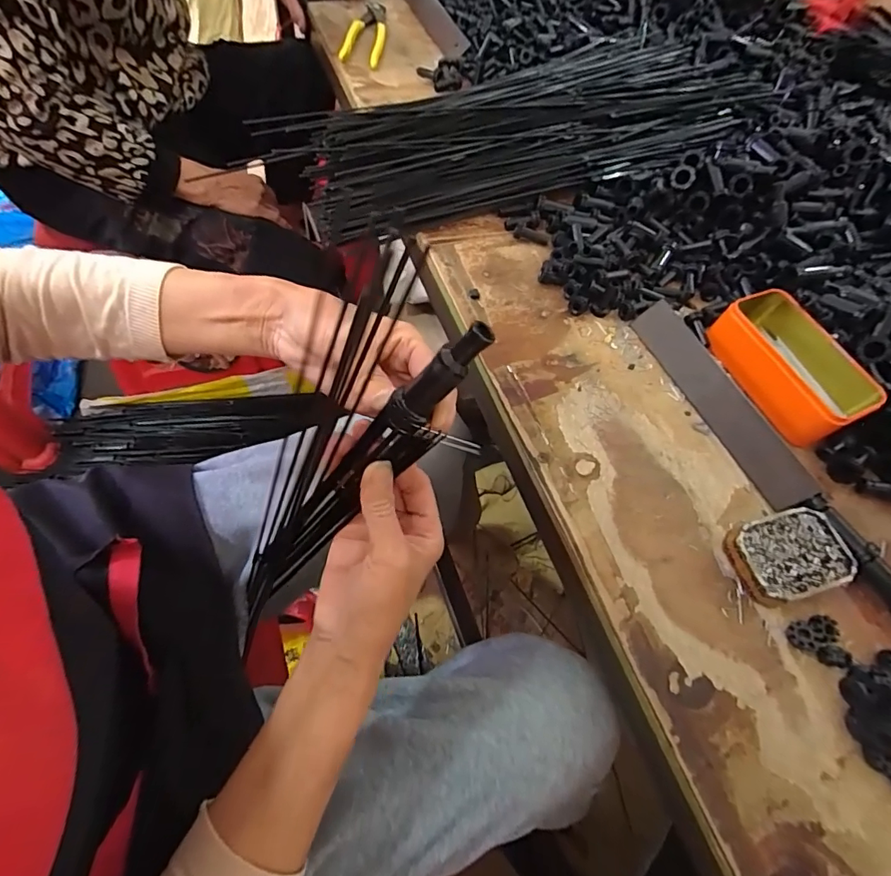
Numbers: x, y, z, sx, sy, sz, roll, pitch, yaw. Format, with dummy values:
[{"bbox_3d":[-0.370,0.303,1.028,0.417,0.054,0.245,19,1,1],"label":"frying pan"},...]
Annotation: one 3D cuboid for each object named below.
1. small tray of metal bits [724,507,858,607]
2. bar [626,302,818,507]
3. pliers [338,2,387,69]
[{"bbox_3d":[0.270,0.090,0.372,0.091,0.018,0.061,-12,65,-14],"label":"small tray of metal bits"},{"bbox_3d":[0.251,-0.036,0.442,0.042,0.009,0.217,-32,66,11],"label":"bar"},{"bbox_3d":[-0.113,-0.589,0.695,0.054,0.015,0.168,10,62,-3],"label":"pliers"}]

